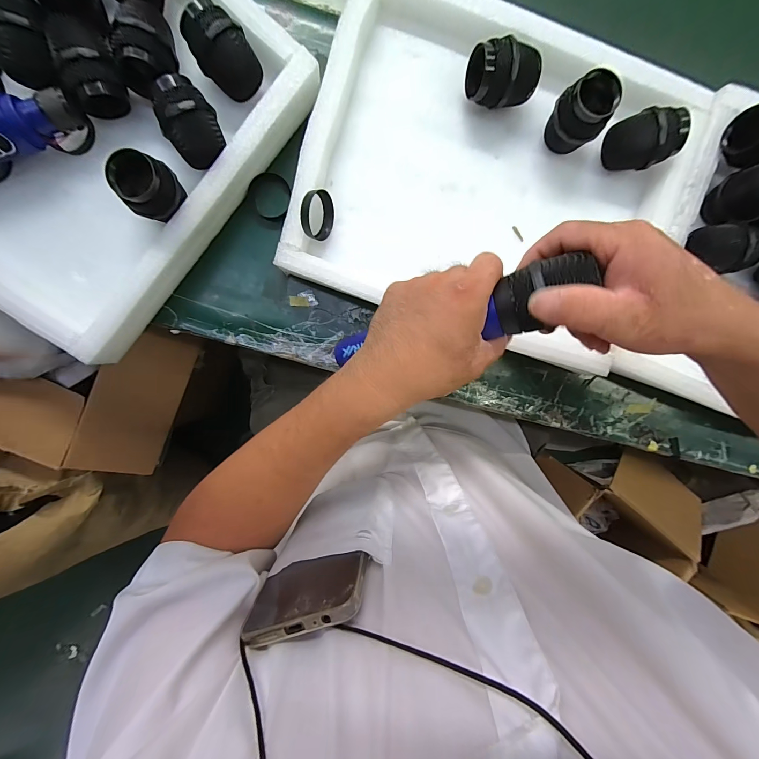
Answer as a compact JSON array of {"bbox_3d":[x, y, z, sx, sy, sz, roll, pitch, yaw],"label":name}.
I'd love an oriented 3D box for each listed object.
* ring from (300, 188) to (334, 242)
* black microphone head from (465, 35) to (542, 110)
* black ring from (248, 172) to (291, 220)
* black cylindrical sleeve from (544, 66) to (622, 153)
[{"bbox_3d":[-0.060,-0.159,0.317,0.009,0.040,0.044,18,95,29],"label":"ring"},{"bbox_3d":[0.114,-0.277,0.306,0.060,0.047,0.043,-3,95,-2],"label":"black microphone head"},{"bbox_3d":[-0.114,-0.194,0.347,0.040,0.010,0.044,0,95,-3],"label":"black ring"},{"bbox_3d":[0.183,-0.242,0.305,0.042,0.057,0.045,0,95,-3],"label":"black cylindrical sleeve"}]

